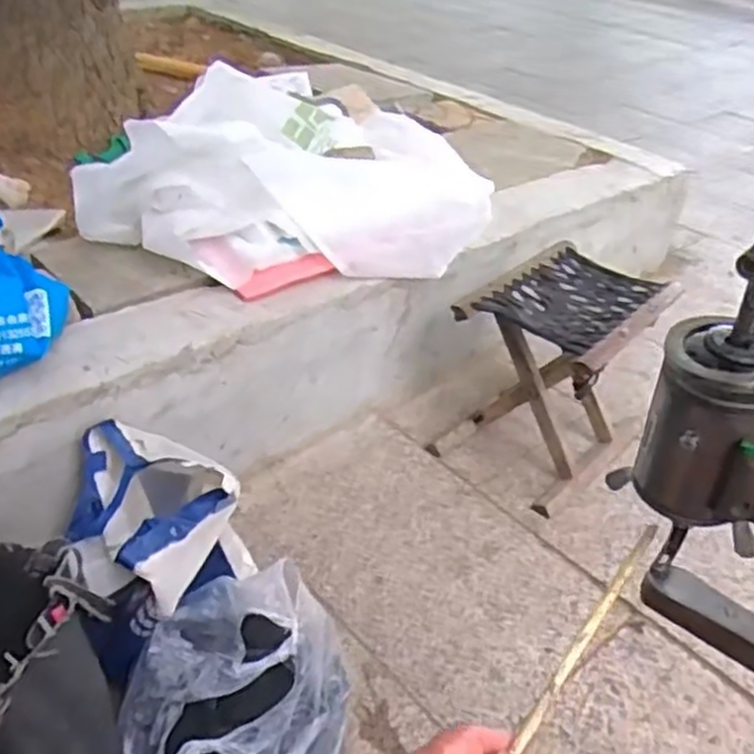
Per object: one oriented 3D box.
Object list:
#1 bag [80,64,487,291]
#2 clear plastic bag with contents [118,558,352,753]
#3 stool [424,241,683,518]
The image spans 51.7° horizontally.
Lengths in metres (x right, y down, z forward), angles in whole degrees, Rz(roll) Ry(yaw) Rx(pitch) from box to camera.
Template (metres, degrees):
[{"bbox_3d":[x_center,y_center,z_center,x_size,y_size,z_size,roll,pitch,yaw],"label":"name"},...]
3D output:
[{"bbox_3d":[-0.141,-0.298,1.193,0.599,0.214,0.327,-11,38,-18],"label":"bag"},{"bbox_3d":[-0.143,0.324,0.783,0.226,0.152,0.230,-2,36,-7],"label":"clear plastic bag with contents"},{"bbox_3d":[0.265,-0.002,1.189,0.221,0.273,0.275,30,44,32],"label":"stool"}]

